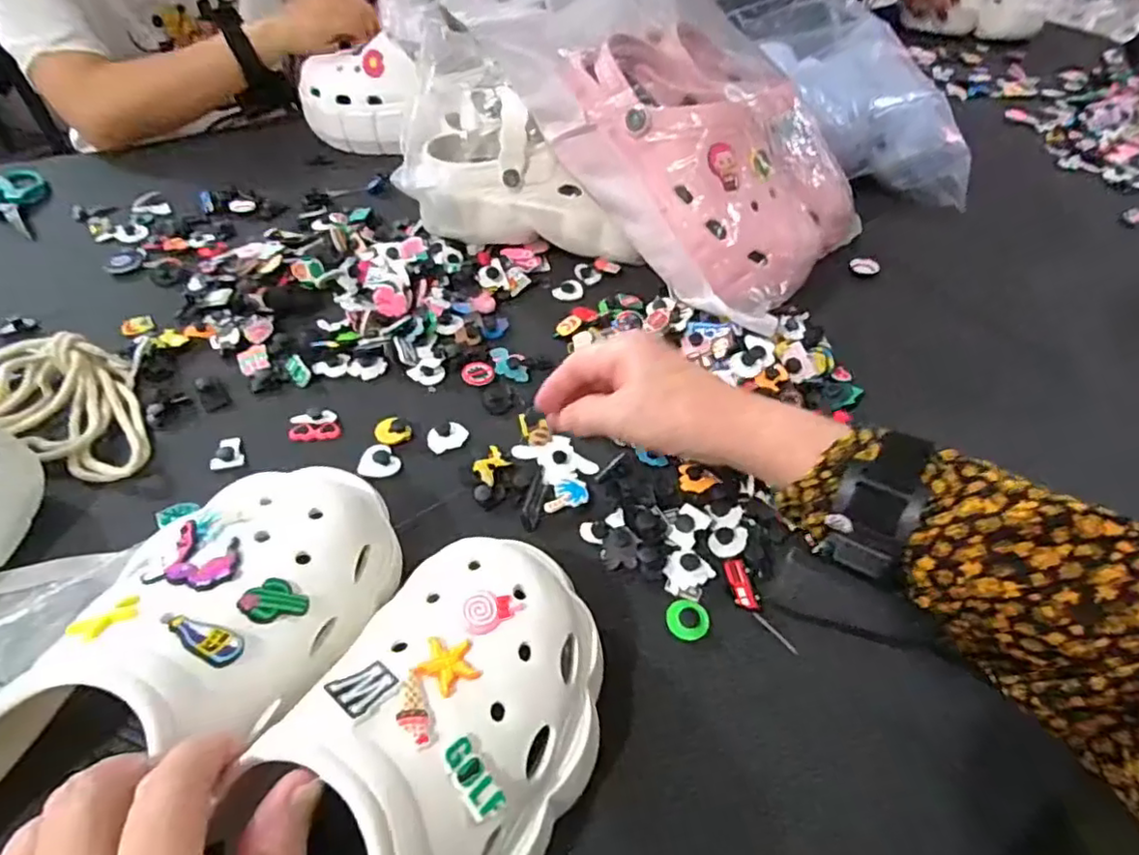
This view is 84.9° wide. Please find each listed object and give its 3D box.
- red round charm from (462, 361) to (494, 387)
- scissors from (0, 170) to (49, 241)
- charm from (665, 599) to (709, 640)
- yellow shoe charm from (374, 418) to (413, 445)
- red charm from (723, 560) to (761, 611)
[{"bbox_3d":[-0.072,-0.043,0.491,0.024,0.006,0.023,1,48,-1],"label":"red round charm"},{"bbox_3d":[-0.571,-0.228,0.633,0.081,0.009,0.150,-35,57,-29],"label":"scissors"},{"bbox_3d":[0.068,0.110,0.359,0.024,0.004,0.023,1,48,-1],"label":"charm"},{"bbox_3d":[-0.127,0.003,0.449,0.024,0.007,0.021,-27,54,-24],"label":"yellow shoe charm"},{"bbox_3d":[0.103,0.093,0.371,0.015,0.006,0.034,-3,48,-5],"label":"red charm"}]

